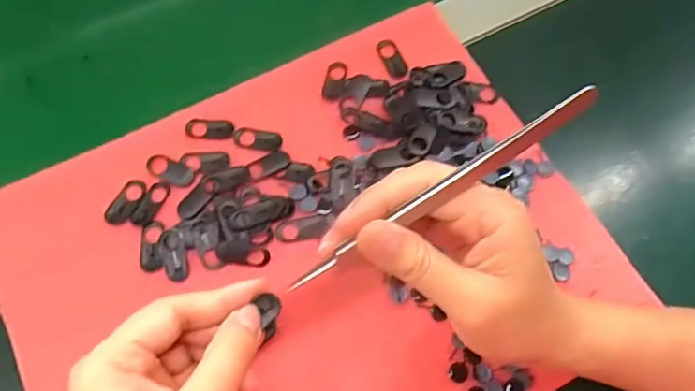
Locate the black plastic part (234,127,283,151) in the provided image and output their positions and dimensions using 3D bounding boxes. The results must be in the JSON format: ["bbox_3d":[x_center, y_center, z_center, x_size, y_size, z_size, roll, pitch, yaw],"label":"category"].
[{"bbox_3d":[-0.059,-0.037,0.356,0.031,0.004,0.013,8,68,2],"label":"black plastic part"}]

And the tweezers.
[{"bbox_3d":[0.038,0.000,0.231,0.147,0.007,0.008,-35,70,17],"label":"tweezers"}]

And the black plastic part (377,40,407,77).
[{"bbox_3d":[0.032,-0.096,0.381,0.015,0.004,0.032,-23,70,-10],"label":"black plastic part"}]

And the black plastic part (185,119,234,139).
[{"bbox_3d":[-0.091,-0.044,0.357,0.031,0.004,0.015,1,68,-1],"label":"black plastic part"}]

